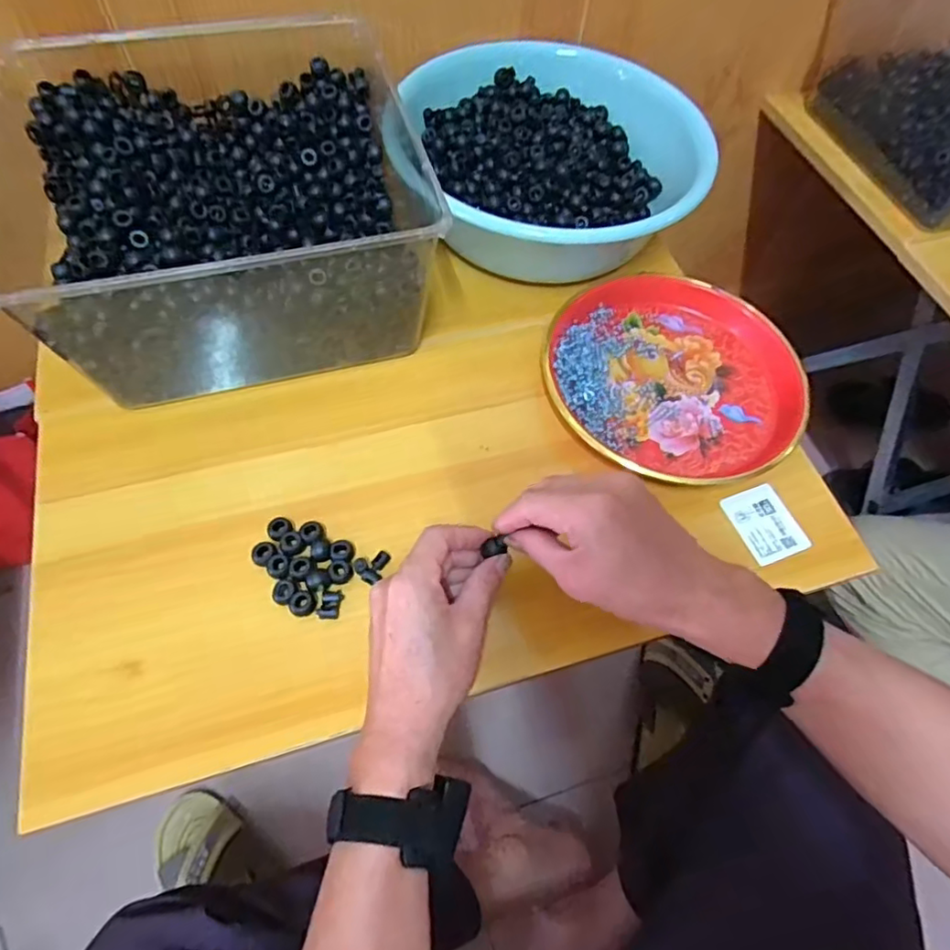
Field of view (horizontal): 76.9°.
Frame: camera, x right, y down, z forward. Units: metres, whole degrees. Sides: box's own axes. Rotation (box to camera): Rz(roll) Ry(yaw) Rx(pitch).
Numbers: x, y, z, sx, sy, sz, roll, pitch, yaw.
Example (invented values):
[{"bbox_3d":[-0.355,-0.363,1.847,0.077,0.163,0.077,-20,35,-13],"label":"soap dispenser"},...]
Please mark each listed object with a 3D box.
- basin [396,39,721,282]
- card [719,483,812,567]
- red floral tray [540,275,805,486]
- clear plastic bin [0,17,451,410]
[{"bbox_3d":[0.077,-0.313,0.583,0.241,0.102,0.239,2,61,-3],"label":"basin"},{"bbox_3d":[0.227,0.038,0.469,0.049,0.004,0.059,-19,66,-11],"label":"card"},{"bbox_3d":[0.168,-0.090,0.517,0.215,0.033,0.205,-1,61,-4],"label":"red floral tray"},{"bbox_3d":[-0.206,-0.229,0.507,0.295,0.132,0.311,-15,63,-12],"label":"clear plastic bin"}]

